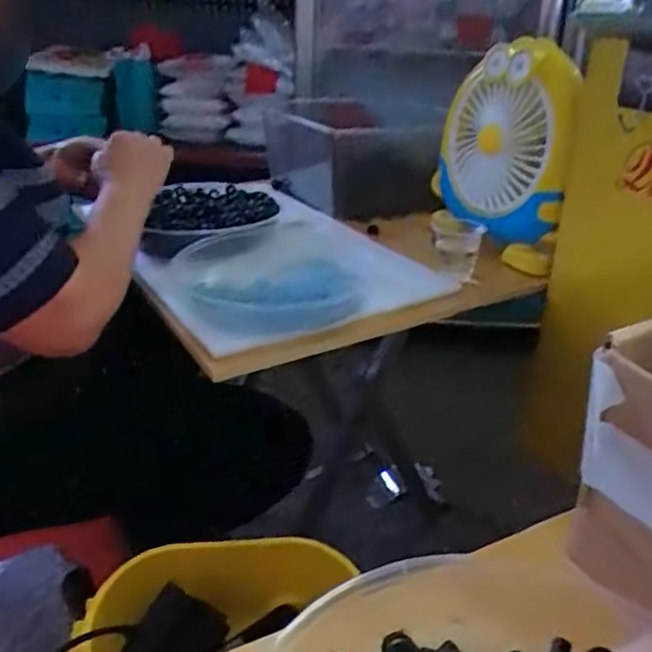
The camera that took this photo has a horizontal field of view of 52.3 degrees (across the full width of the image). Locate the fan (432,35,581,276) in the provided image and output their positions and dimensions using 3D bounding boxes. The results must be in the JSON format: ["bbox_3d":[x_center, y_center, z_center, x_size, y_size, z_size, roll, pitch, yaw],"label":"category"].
[{"bbox_3d":[0.232,-0.236,0.887,0.089,0.249,0.236,-11,30,-12],"label":"fan"}]

